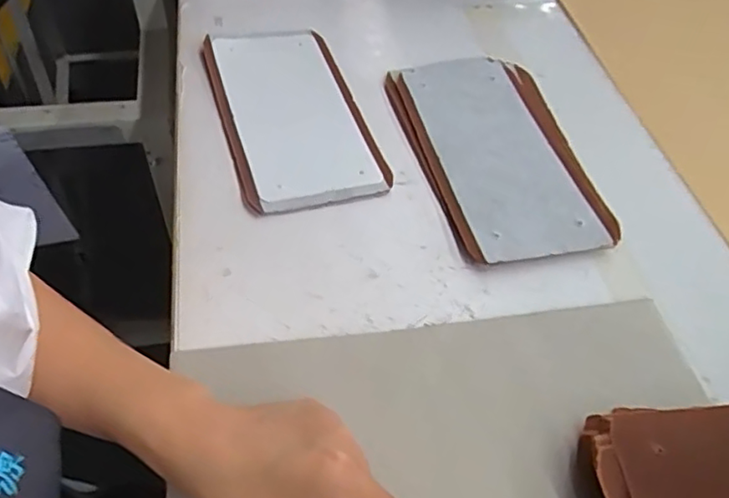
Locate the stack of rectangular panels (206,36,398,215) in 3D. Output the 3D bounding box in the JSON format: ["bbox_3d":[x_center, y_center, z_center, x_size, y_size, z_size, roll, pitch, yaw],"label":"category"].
[{"bbox_3d":[-0.071,-0.132,0.584,0.130,0.018,0.244,-13,53,-14],"label":"stack of rectangular panels"}]

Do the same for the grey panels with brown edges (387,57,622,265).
[{"bbox_3d":[0.126,-0.095,0.572,0.148,0.013,0.259,-9,52,-11],"label":"grey panels with brown edges"}]

